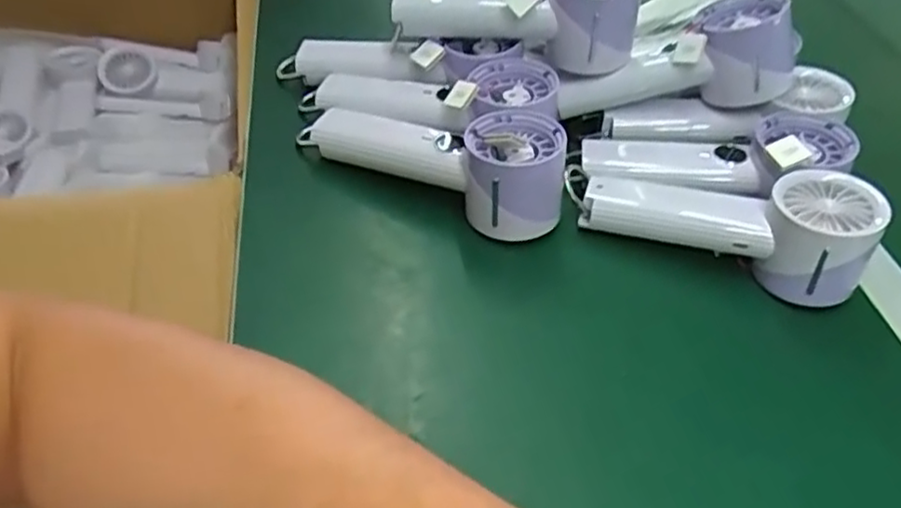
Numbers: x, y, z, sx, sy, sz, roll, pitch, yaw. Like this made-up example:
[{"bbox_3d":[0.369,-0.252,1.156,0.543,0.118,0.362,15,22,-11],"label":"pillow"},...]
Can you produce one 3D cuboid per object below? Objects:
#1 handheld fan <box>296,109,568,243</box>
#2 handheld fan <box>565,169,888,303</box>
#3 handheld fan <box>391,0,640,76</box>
[{"bbox_3d":[-0.013,-0.072,0.463,0.191,0.064,0.063,26,49,18],"label":"handheld fan"},{"bbox_3d":[0.168,-0.018,0.436,0.179,0.066,0.061,9,44,21],"label":"handheld fan"},{"bbox_3d":[0.045,-0.170,0.490,0.171,0.066,0.058,3,46,-3],"label":"handheld fan"}]

